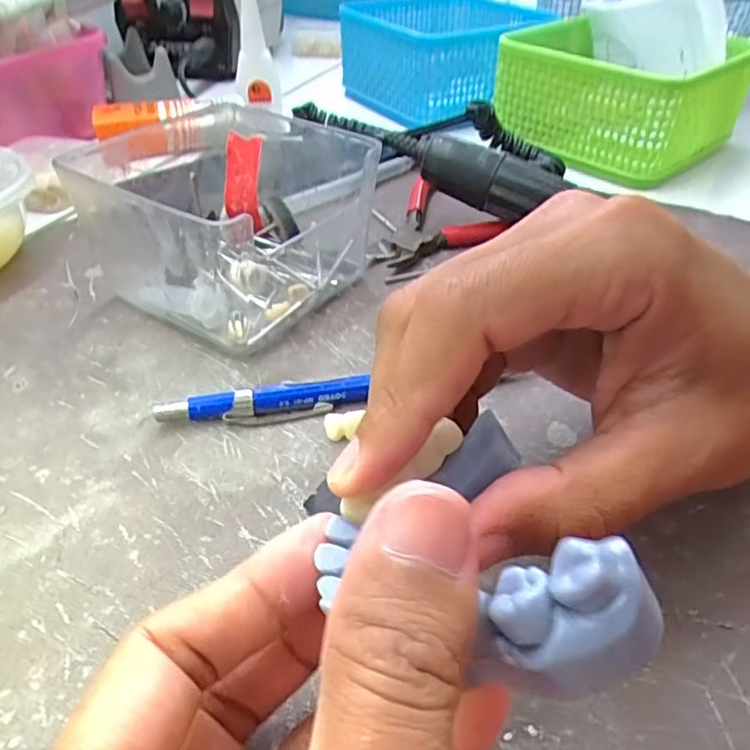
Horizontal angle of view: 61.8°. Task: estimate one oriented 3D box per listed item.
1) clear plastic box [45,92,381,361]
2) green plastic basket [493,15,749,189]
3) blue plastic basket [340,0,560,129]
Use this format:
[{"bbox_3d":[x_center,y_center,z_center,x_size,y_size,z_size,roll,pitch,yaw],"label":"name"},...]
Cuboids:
[{"bbox_3d":[-0.064,-0.067,0.273,0.098,0.058,0.095,27,46,28],"label":"clear plastic box"},{"bbox_3d":[0.158,-0.187,0.418,0.122,0.064,0.126,-32,50,-33],"label":"green plastic basket"},{"bbox_3d":[0.058,-0.247,0.486,0.137,0.061,0.130,-24,47,-27],"label":"blue plastic basket"}]

